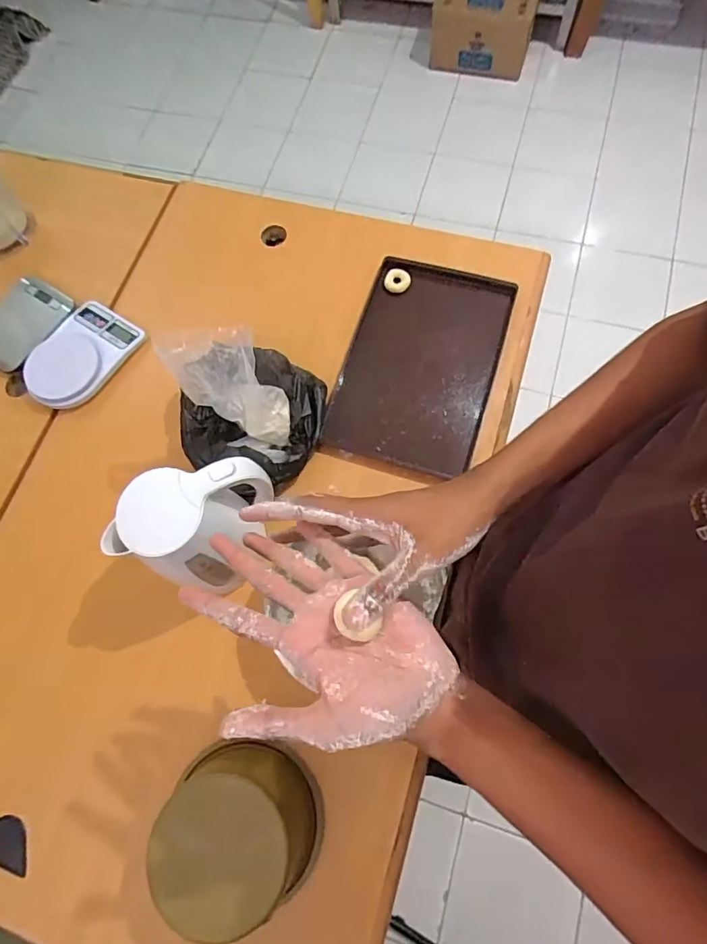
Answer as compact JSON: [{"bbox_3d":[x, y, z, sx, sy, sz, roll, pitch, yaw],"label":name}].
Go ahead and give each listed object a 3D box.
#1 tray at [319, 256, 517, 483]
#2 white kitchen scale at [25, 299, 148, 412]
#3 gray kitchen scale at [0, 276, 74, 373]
[{"bbox_3d":[0.108,-0.184,0.861,0.244,0.035,0.382,17,74,9],"label":"tray"},{"bbox_3d":[-0.476,-0.204,0.879,0.139,0.030,0.193,37,78,14],"label":"white kitchen scale"},{"bbox_3d":[-0.594,-0.268,0.909,0.125,0.018,0.174,31,77,13],"label":"gray kitchen scale"}]

